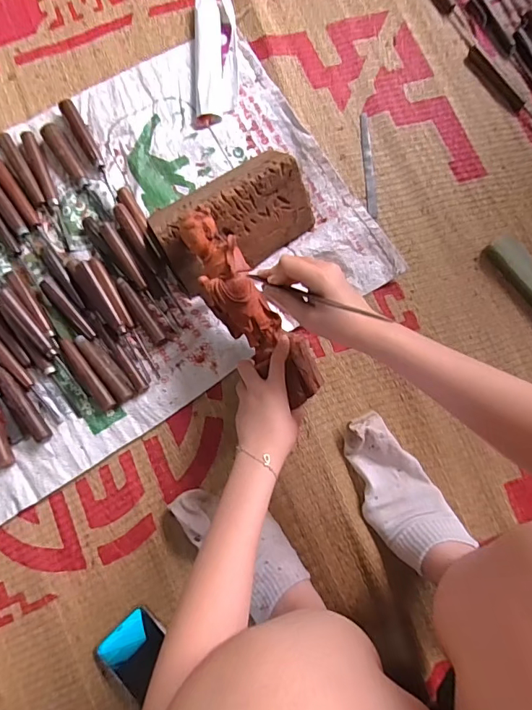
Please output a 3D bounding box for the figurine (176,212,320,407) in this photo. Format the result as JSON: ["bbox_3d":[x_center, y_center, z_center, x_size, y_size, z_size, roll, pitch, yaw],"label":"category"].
[{"bbox_3d":[-0.022,-0.056,0.529,0.065,0.059,0.258,-37,95,-6],"label":"figurine"}]

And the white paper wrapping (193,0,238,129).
[{"bbox_3d":[-0.074,-0.439,0.643,0.061,0.018,0.211,0,82,-1],"label":"white paper wrapping"}]

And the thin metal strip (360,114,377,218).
[{"bbox_3d":[0.152,-0.281,0.641,0.014,0.004,0.157,-3,84,1],"label":"thin metal strip"}]

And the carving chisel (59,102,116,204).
[{"bbox_3d":[-0.249,-0.293,0.619,0.021,0.014,0.163,-30,84,-5],"label":"carving chisel"}]

